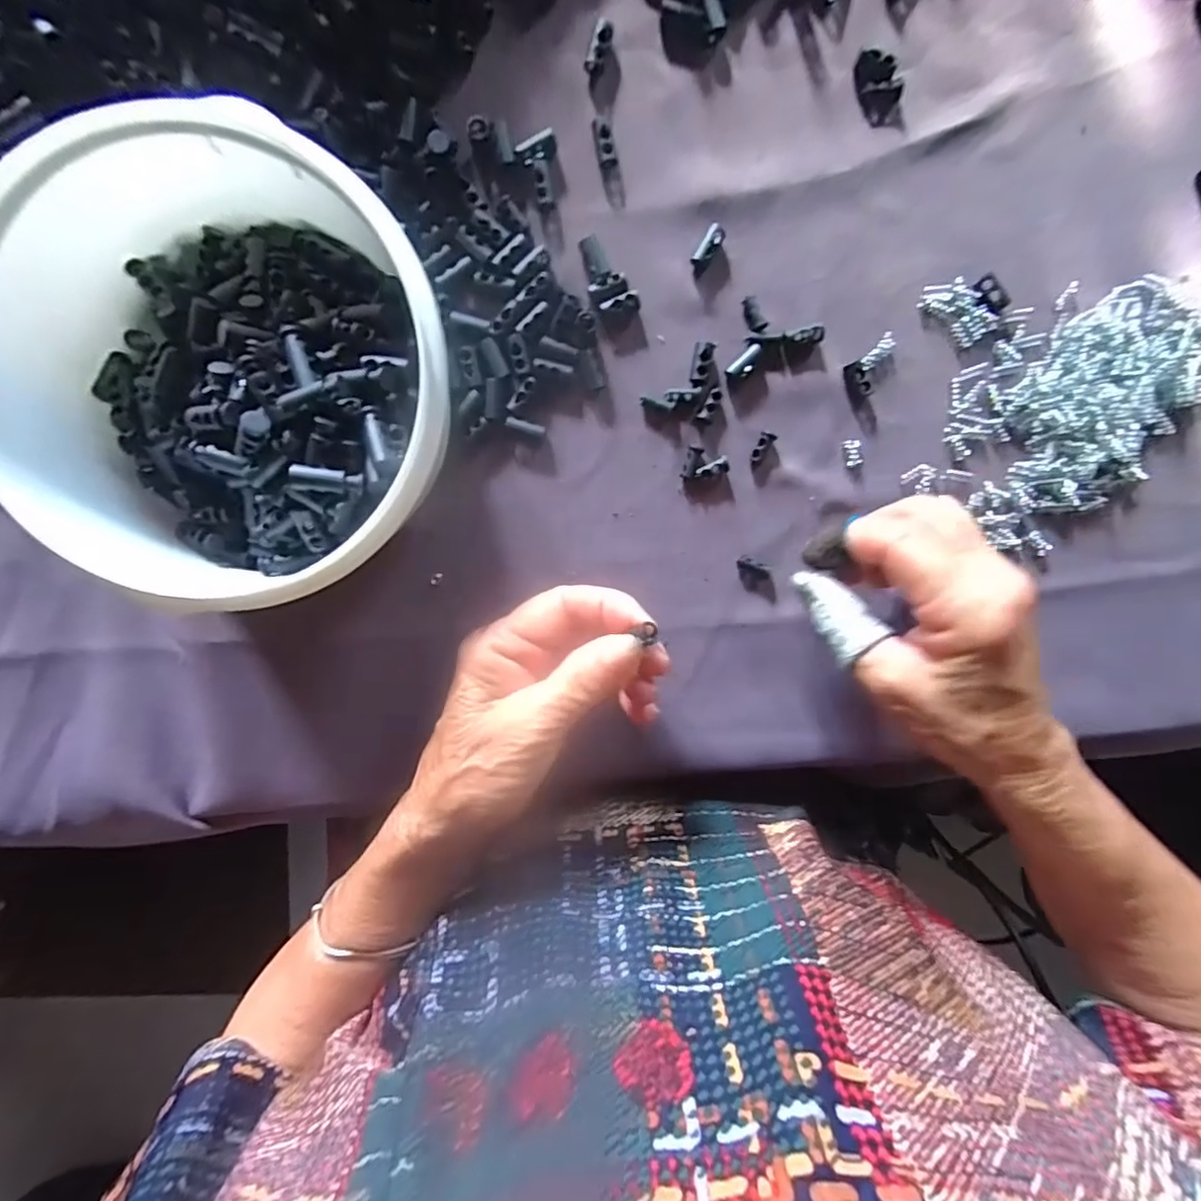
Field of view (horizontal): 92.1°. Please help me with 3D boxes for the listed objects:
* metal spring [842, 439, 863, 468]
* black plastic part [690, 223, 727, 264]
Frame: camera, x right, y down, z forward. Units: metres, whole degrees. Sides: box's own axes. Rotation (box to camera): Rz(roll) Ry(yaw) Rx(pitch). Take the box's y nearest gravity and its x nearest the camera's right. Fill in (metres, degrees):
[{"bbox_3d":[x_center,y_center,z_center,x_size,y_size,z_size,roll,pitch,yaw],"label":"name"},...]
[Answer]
[{"bbox_3d":[0.123,-0.072,0.282,0.008,0.004,0.013,-11,98,-1],"label":"metal spring"},{"bbox_3d":[0.050,-0.163,0.266,0.008,0.006,0.019,34,95,-7],"label":"black plastic part"}]

